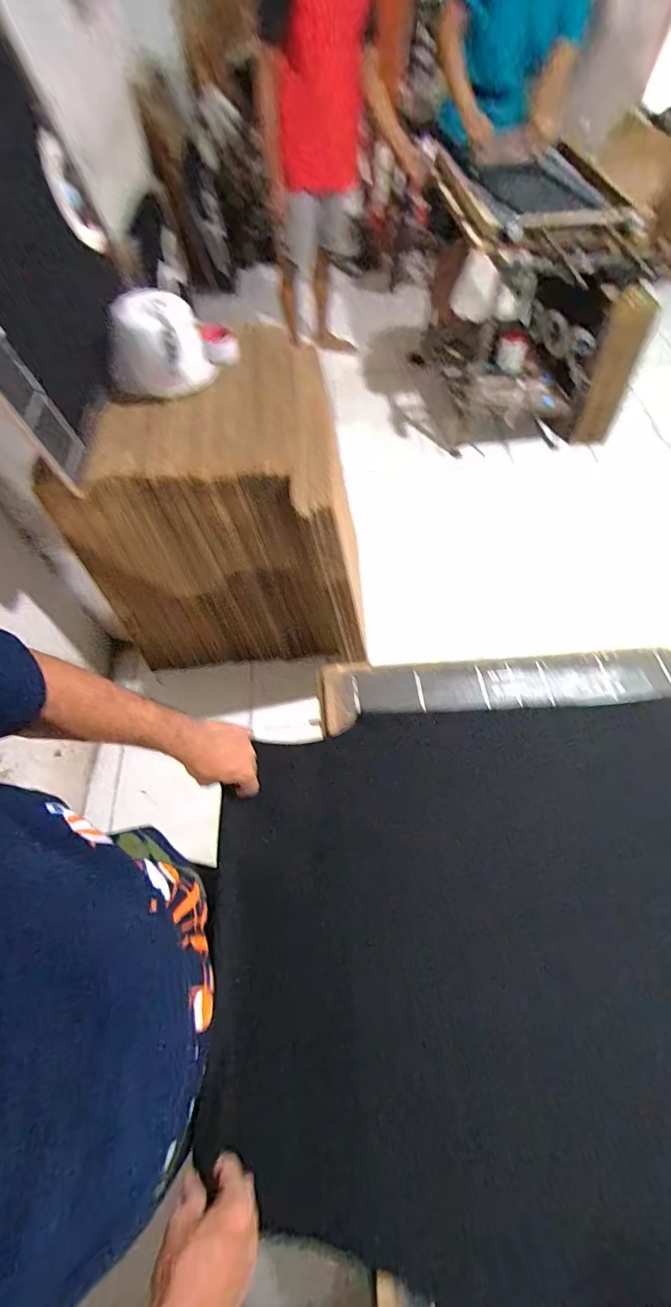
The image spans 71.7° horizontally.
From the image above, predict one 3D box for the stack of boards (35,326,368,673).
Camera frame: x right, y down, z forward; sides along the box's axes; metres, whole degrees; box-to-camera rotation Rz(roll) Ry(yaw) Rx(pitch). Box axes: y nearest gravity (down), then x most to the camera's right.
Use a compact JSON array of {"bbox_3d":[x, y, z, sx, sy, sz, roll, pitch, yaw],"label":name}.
[{"bbox_3d":[-0.280,-0.320,1.338,0.664,0.755,0.488,5,61,2],"label":"stack of boards"}]

